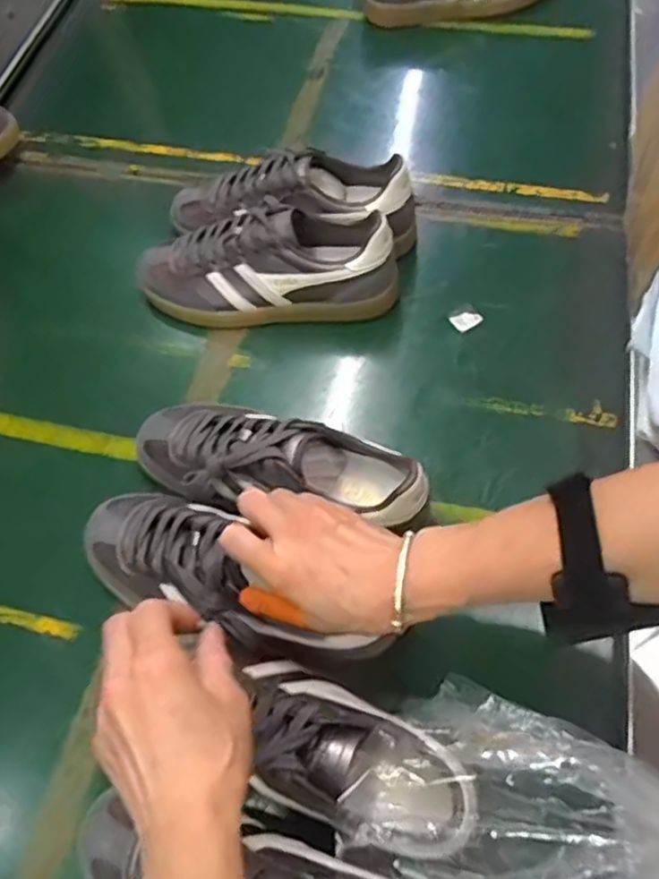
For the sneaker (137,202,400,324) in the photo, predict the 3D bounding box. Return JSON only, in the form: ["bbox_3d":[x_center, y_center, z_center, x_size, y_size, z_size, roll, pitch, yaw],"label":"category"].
[{"bbox_3d":[-0.061,-0.166,0.643,0.258,0.096,0.083,-1,66,1],"label":"sneaker"}]

